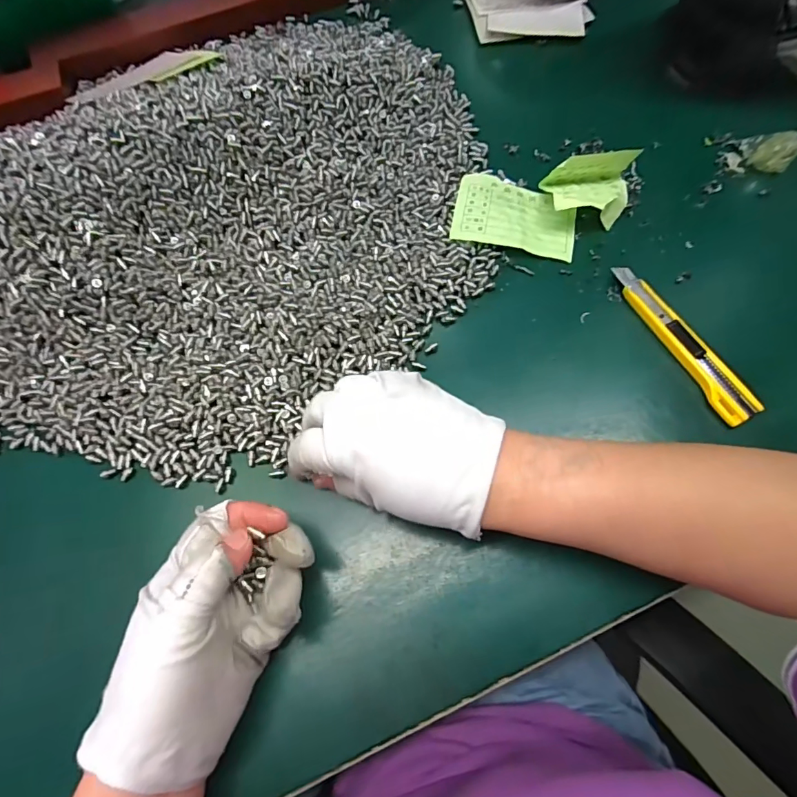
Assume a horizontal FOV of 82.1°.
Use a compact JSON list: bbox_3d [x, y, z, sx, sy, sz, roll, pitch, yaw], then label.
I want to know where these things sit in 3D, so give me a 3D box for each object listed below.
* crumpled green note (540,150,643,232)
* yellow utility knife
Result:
[{"bbox_3d":[0.145,-0.157,0.344,0.062,0.029,0.053,2,69,3],"label":"crumpled green note"},{"bbox_3d":[0.188,-0.039,0.306,0.020,0.012,0.125,-25,70,-7],"label":"yellow utility knife"}]

